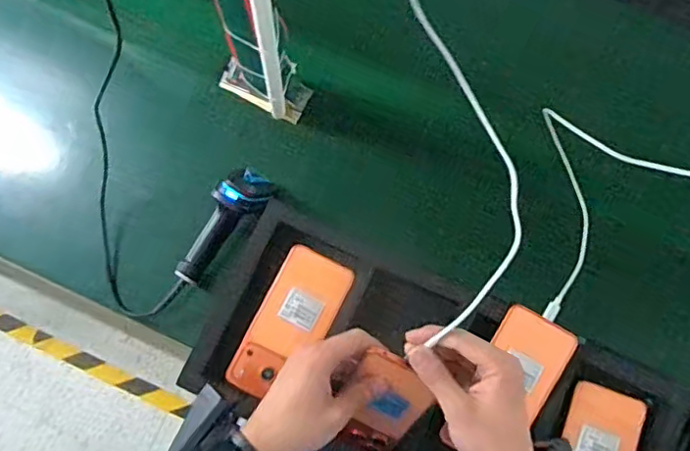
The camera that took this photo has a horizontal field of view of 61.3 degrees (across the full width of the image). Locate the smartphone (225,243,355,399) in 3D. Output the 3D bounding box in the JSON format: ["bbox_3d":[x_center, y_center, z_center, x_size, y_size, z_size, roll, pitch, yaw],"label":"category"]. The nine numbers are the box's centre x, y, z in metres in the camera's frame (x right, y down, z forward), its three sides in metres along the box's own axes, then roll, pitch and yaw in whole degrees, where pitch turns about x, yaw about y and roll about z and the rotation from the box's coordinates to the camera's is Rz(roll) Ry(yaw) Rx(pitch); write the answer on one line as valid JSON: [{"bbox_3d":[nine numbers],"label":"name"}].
[{"bbox_3d":[-0.058,0.107,0.627,0.077,0.012,0.162,27,80,4],"label":"smartphone"}]

